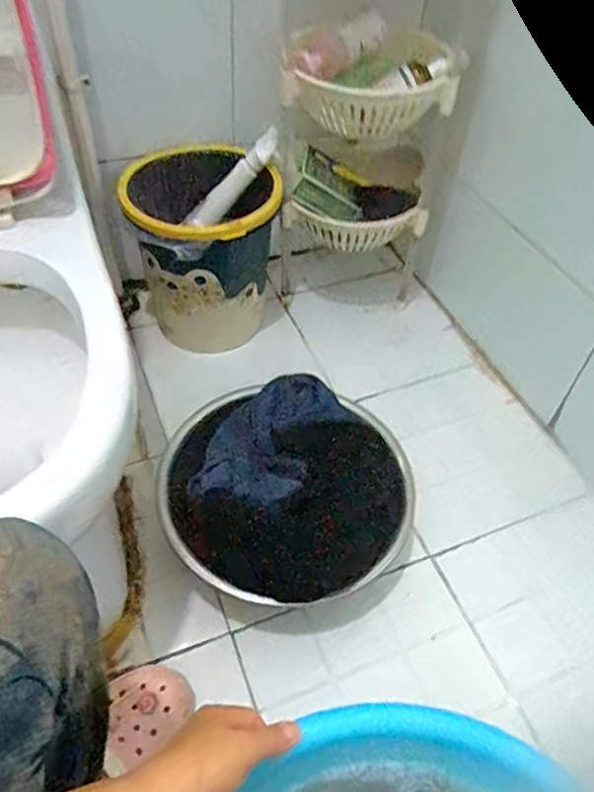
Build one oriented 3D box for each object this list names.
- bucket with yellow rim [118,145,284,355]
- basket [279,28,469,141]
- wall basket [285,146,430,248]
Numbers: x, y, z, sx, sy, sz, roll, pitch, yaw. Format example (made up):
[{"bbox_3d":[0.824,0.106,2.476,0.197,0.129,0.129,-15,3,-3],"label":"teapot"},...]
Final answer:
[{"bbox_3d":[-0.157,-0.239,1.039,0.242,0.281,0.244,0,49,-5],"label":"bucket with yellow rim"},{"bbox_3d":[0.104,-0.452,0.885,0.263,0.108,0.147,6,49,0],"label":"basket"},{"bbox_3d":[0.102,-0.346,1.042,0.244,0.116,0.148,4,49,-2],"label":"wall basket"}]

